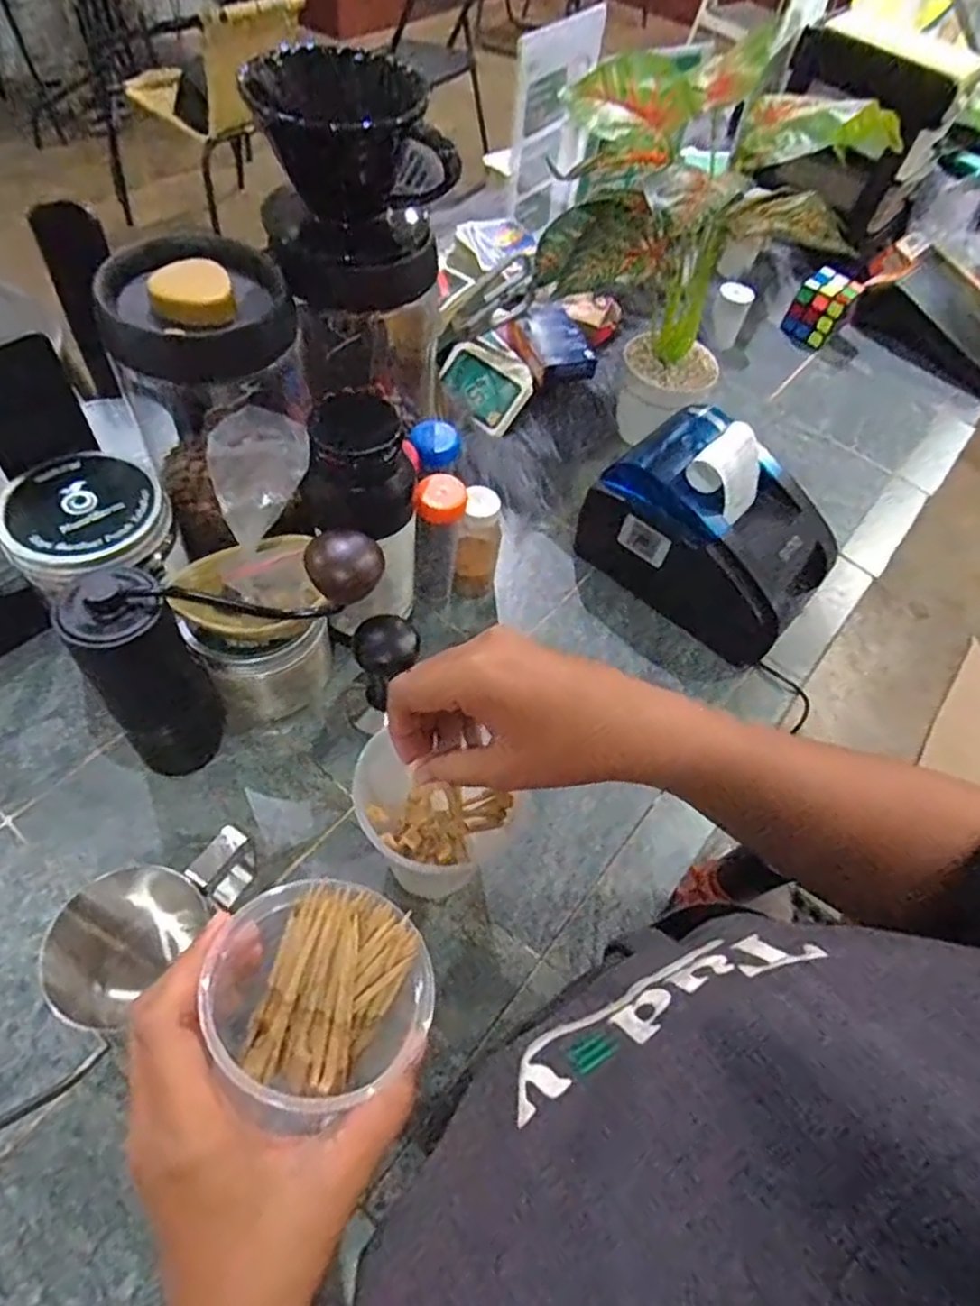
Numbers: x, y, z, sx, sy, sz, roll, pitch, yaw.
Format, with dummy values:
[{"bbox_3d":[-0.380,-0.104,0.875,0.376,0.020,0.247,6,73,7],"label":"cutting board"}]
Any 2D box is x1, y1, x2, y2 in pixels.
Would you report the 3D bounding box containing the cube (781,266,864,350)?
[{"bbox_3d":[0.380,-0.395,0.799,0.061,0.064,0.058,36,60,15],"label":"cube"}]

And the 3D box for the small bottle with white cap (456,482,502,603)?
[{"bbox_3d":[-0.009,-0.081,0.529,0.027,0.092,0.030,14,56,2],"label":"small bottle with white cap"}]

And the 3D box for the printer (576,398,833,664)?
[{"bbox_3d":[0.177,-0.099,0.545,0.176,0.122,0.122,37,60,16],"label":"printer"}]

